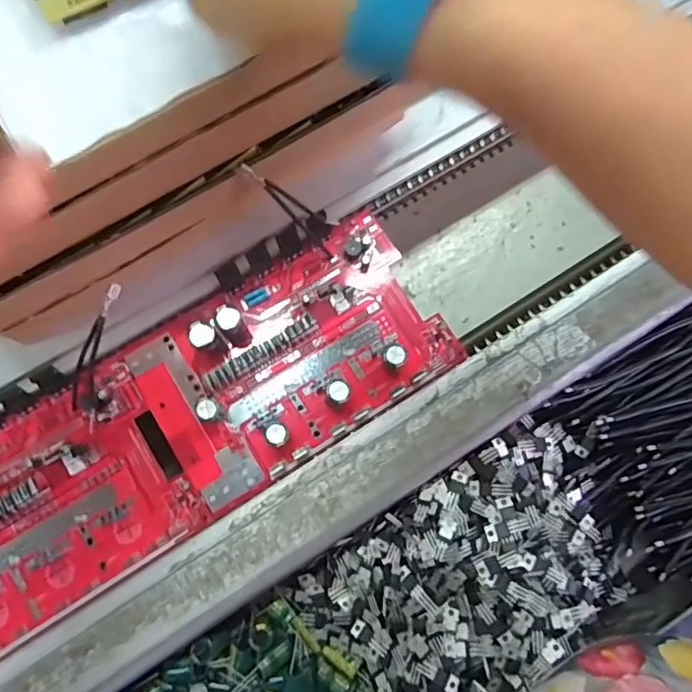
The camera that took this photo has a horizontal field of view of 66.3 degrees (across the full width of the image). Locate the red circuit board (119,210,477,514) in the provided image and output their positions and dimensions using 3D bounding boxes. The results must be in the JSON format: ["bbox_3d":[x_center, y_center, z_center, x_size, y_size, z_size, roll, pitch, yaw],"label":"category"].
[{"bbox_3d":[-0.036,-0.001,0.349,0.196,0.031,0.131,-31,82,-8],"label":"red circuit board"}]

